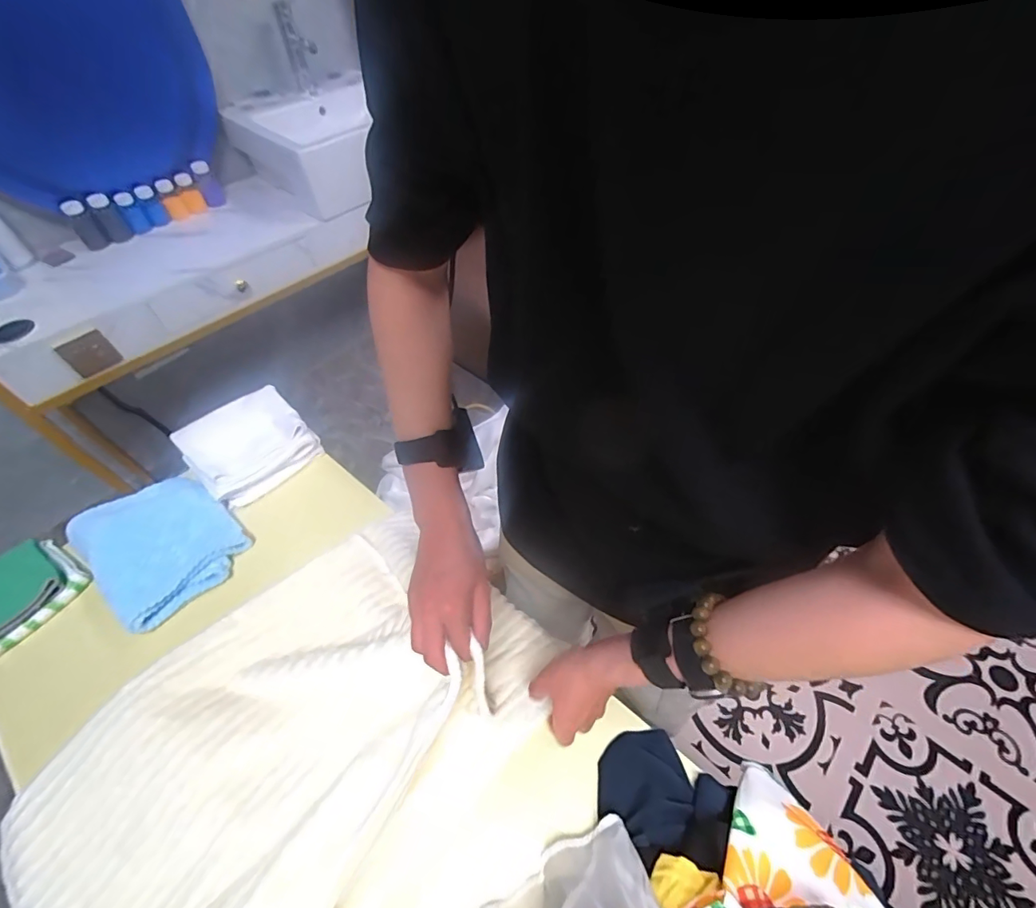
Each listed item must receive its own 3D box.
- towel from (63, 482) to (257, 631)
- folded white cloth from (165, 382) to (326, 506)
[{"bbox_3d":[-0.524,0.121,0.678,0.231,0.044,0.173,31,60,24],"label":"towel"},{"bbox_3d":[-0.446,-0.015,0.773,0.173,0.075,0.150,-39,60,-24],"label":"folded white cloth"}]

